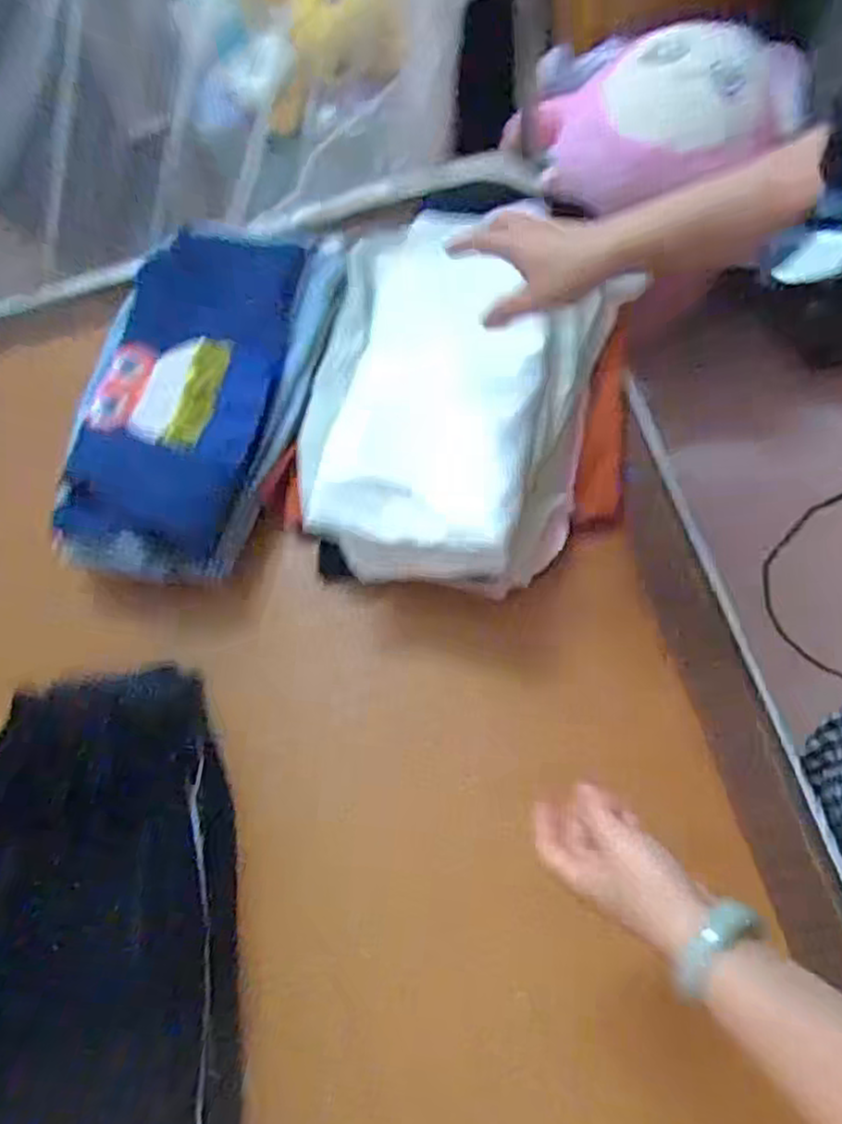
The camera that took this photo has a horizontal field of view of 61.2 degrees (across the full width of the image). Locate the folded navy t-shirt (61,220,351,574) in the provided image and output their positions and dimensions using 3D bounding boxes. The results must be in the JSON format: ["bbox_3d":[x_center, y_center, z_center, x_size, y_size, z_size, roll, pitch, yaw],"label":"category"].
[{"bbox_3d":[-0.224,-0.175,0.733,0.217,0.055,0.403,13,79,8],"label":"folded navy t-shirt"}]

